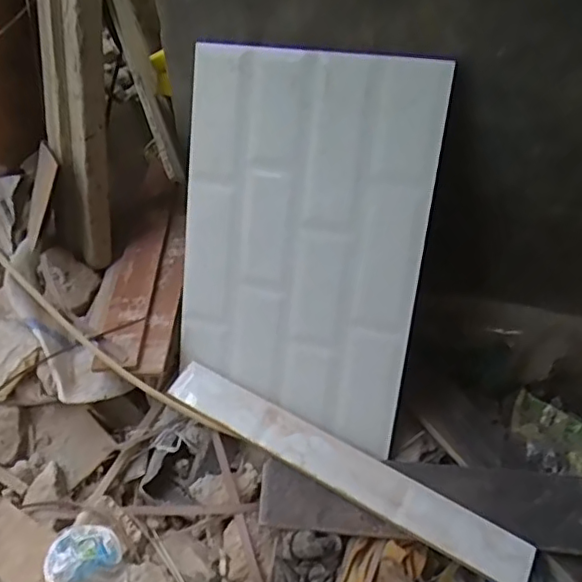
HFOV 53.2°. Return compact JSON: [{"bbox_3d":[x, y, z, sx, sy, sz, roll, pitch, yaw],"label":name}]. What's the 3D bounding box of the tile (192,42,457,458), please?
[{"bbox_3d":[0.008,-0.040,0.573,0.236,0.363,0.012,12,20,19],"label":"tile"}]

